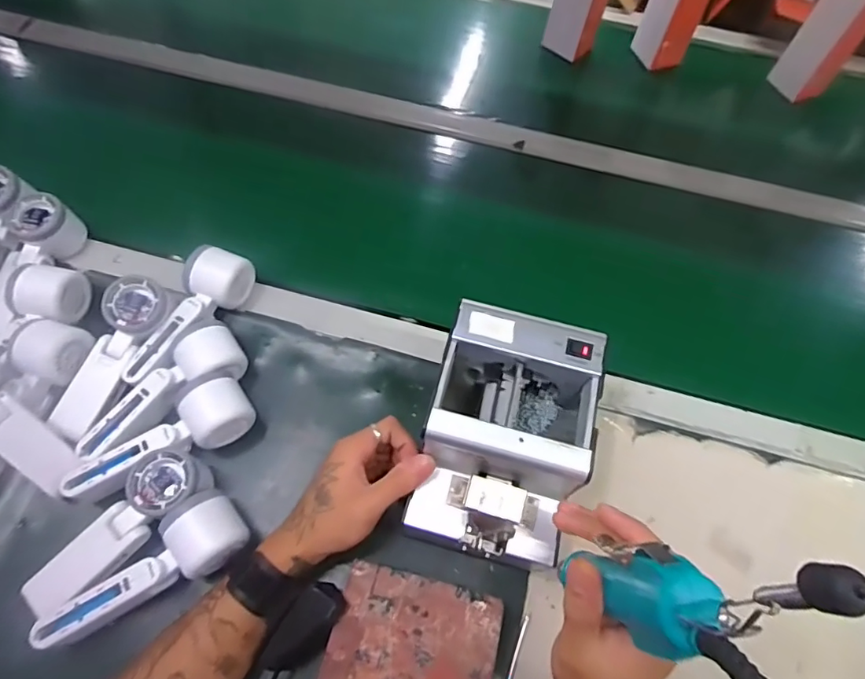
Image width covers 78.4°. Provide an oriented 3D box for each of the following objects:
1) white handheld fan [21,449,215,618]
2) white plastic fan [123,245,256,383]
[{"bbox_3d":[-0.275,0.165,0.464,0.165,0.054,0.056,-37,70,-19],"label":"white handheld fan"},{"bbox_3d":[-0.253,-0.025,0.548,0.055,0.045,0.165,24,64,10],"label":"white plastic fan"}]

